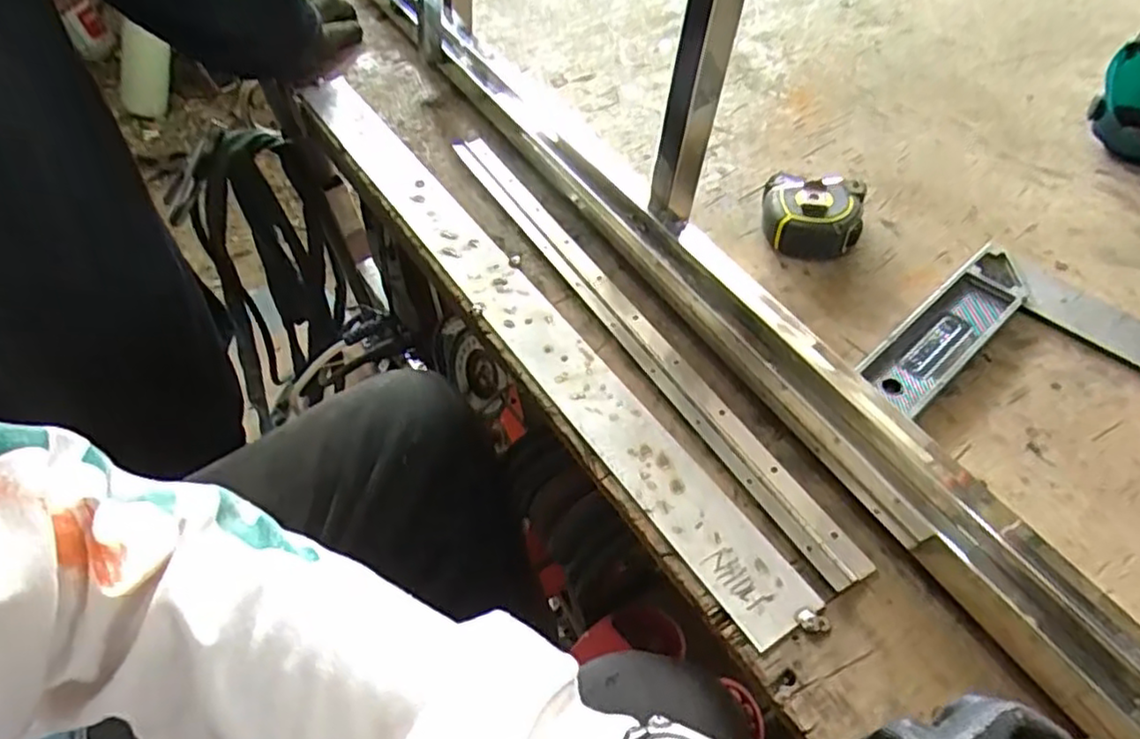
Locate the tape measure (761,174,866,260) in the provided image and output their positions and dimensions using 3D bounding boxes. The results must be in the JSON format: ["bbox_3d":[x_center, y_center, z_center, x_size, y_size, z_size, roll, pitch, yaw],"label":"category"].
[{"bbox_3d":[0.186,-0.117,0.533,0.071,0.035,0.060,3,50,8],"label":"tape measure"}]

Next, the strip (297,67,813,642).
[{"bbox_3d":[-0.070,-0.083,0.540,0.057,0.013,0.643,-29,53,-18],"label":"strip"}]

